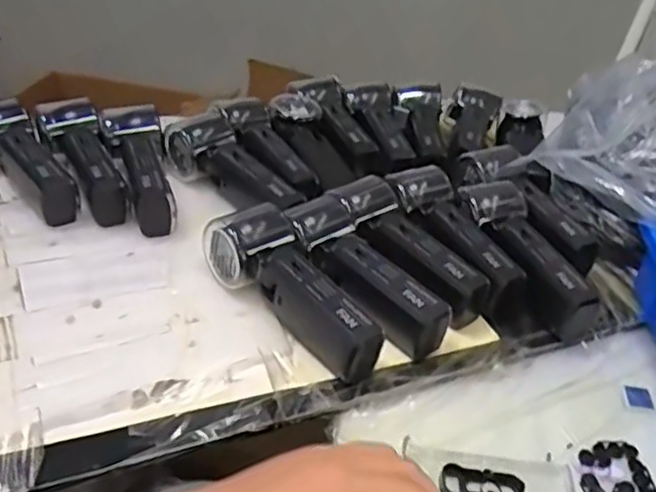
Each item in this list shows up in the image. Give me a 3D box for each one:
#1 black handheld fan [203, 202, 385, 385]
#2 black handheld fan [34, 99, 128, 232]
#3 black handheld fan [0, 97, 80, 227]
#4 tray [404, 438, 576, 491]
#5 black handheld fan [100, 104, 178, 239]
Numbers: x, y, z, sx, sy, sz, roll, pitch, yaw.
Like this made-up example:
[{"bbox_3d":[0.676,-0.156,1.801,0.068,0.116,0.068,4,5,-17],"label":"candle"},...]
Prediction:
[{"bbox_3d":[-0.021,0.027,0.489,0.162,0.048,0.067,31,41,29],"label":"black handheld fan"},{"bbox_3d":[-0.222,-0.078,0.598,0.054,0.044,0.154,-13,40,-26],"label":"black handheld fan"},{"bbox_3d":[-0.275,-0.075,0.593,0.057,0.050,0.163,-21,44,-34],"label":"black handheld fan"},{"bbox_3d":[0.103,0.145,0.406,0.107,0.012,0.044,7,35,-1],"label":"tray"},{"bbox_3d":[-0.166,-0.073,0.599,0.054,0.041,0.160,-10,39,-23],"label":"black handheld fan"}]

